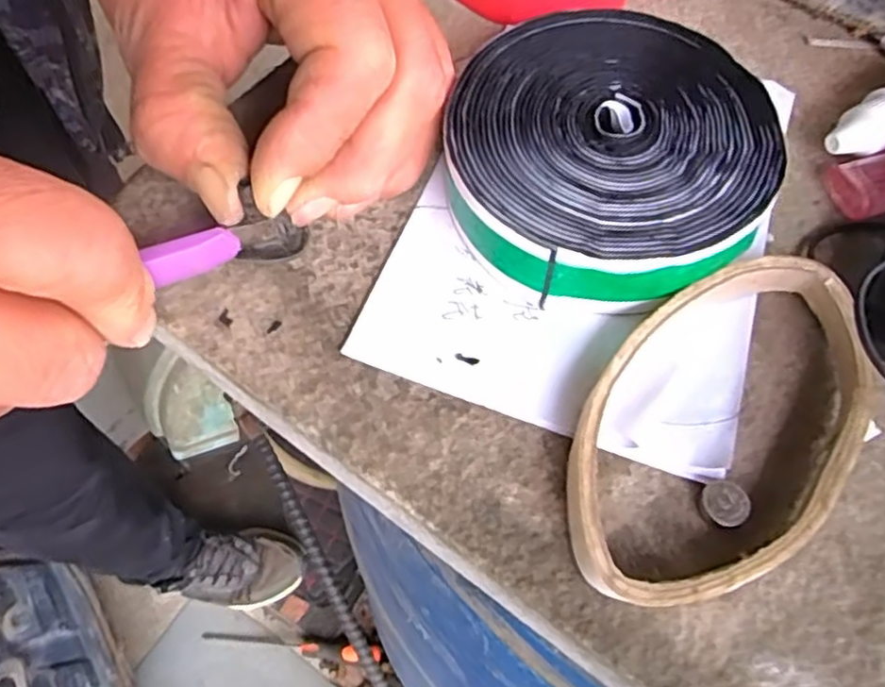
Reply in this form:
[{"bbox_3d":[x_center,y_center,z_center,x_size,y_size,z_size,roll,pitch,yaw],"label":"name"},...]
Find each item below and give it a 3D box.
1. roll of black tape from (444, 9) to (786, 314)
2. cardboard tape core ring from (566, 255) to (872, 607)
[{"bbox_3d":[0.049,-0.057,0.208,0.090,0.030,0.094,1,59,-2],"label":"roll of black tape"},{"bbox_3d":[0.071,0.019,0.176,0.060,0.014,0.106,35,64,18],"label":"cardboard tape core ring"}]

